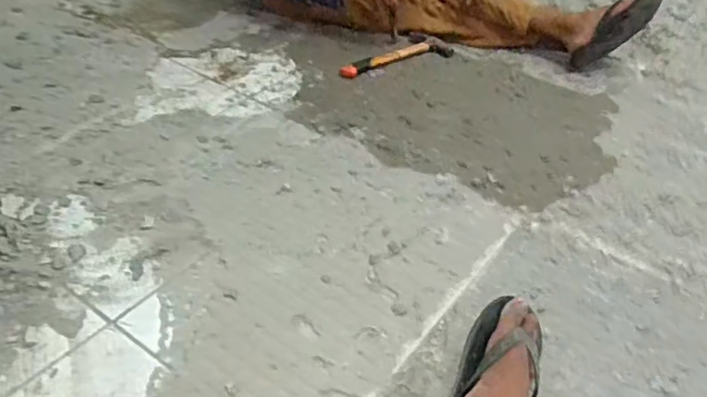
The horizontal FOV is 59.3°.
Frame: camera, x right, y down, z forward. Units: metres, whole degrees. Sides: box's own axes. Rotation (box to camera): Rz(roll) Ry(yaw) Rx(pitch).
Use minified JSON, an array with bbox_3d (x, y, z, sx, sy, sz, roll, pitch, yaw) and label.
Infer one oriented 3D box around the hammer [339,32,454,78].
[{"bbox_3d":[0.094,-0.379,1.627,0.334,0.027,0.126,-19,45,-25],"label":"hammer"}]

